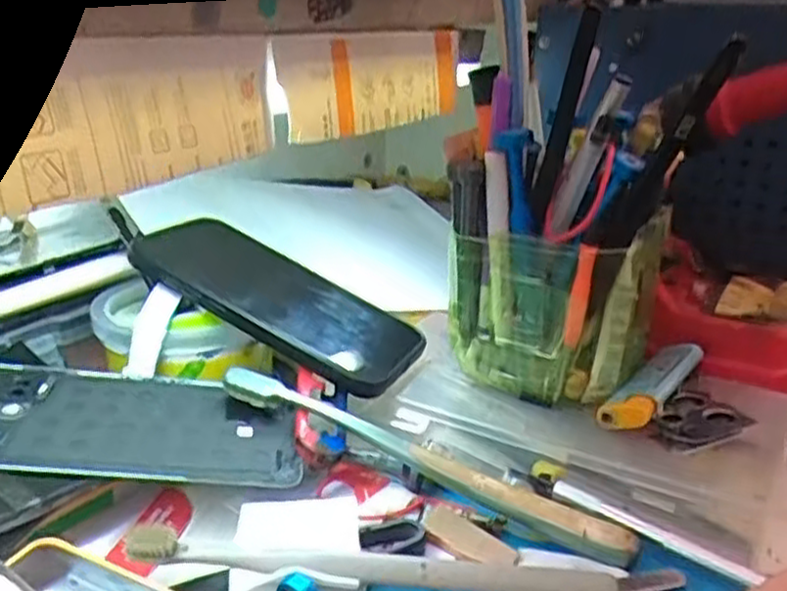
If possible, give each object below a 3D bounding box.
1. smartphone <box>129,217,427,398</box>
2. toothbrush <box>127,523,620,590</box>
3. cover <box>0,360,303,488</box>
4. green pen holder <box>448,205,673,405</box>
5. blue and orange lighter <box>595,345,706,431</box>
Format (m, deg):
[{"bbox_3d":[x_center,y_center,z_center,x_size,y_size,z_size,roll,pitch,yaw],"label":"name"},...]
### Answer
[{"bbox_3d":[-0.058,0.001,0.385,0.144,0.011,0.070,29,28,13],"label":"smartphone"},{"bbox_3d":[-0.007,0.096,0.270,0.168,0.020,0.016,3,20,4],"label":"toothbrush"},{"bbox_3d":[-0.118,0.050,0.317,0.151,0.005,0.079,5,24,-10],"label":"cover"},{"bbox_3d":[0.077,0.005,0.364,0.084,0.076,0.064,11,22,23],"label":"green pen holder"},{"bbox_3d":[0.120,0.041,0.355,0.021,0.017,0.079,16,25,35],"label":"blue and orange lighter"}]

